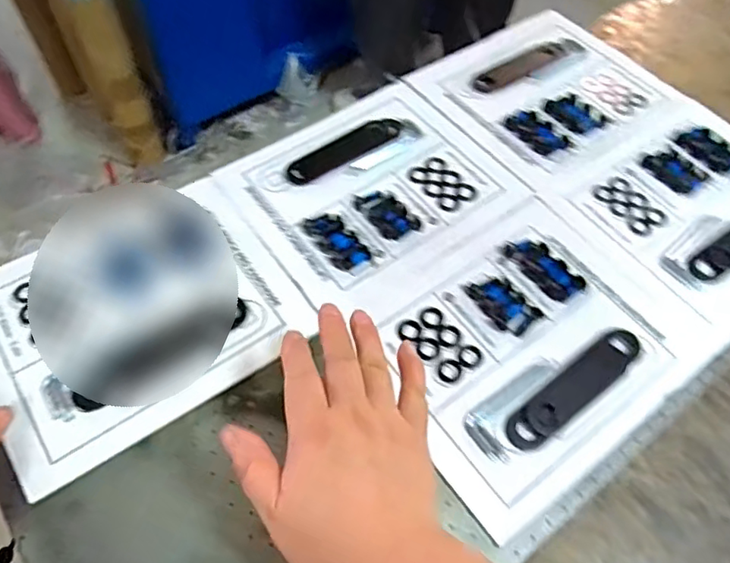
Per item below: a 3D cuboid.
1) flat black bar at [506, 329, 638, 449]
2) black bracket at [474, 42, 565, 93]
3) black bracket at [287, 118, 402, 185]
[{"bbox_3d":[0.153,0.076,0.421,0.127,0.005,0.031,-33,61,-25],"label":"flat black bar"},{"bbox_3d":[0.164,-0.228,0.614,0.122,0.004,0.029,-28,59,-23],"label":"black bracket"},{"bbox_3d":[-0.018,-0.125,0.543,0.121,0.004,0.031,-29,59,-23],"label":"black bracket"}]

